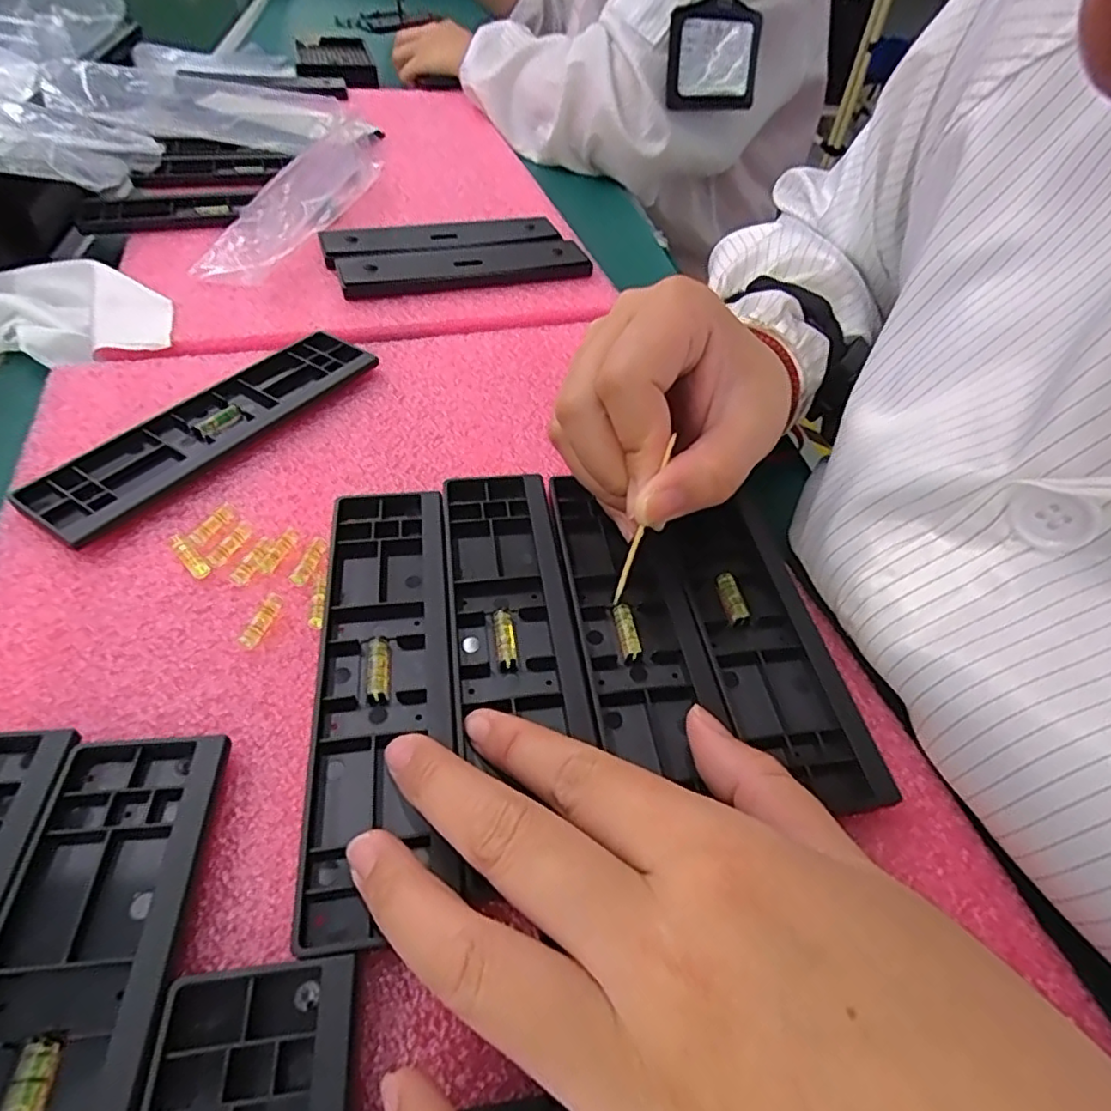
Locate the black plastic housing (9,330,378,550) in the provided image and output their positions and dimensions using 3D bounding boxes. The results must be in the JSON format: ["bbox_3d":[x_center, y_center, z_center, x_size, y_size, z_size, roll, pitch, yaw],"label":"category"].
[{"bbox_3d":[-0.151,-0.060,0.282,0.045,0.009,0.157,29,53,19],"label":"black plastic housing"}]

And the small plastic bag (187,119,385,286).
[{"bbox_3d":[-0.171,-0.276,0.456,0.051,0.028,0.288,8,49,2],"label":"small plastic bag"}]

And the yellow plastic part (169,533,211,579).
[{"bbox_3d":[-0.137,0.000,0.233,0.022,0.004,0.006,43,58,14],"label":"yellow plastic part"}]

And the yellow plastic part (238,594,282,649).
[{"bbox_3d":[-0.102,0.023,0.217,0.005,0.006,0.021,13,49,7],"label":"yellow plastic part"}]

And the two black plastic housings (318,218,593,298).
[{"bbox_3d":[-0.067,-0.200,0.412,0.158,0.011,0.089,-14,51,-17],"label":"two black plastic housings"}]

